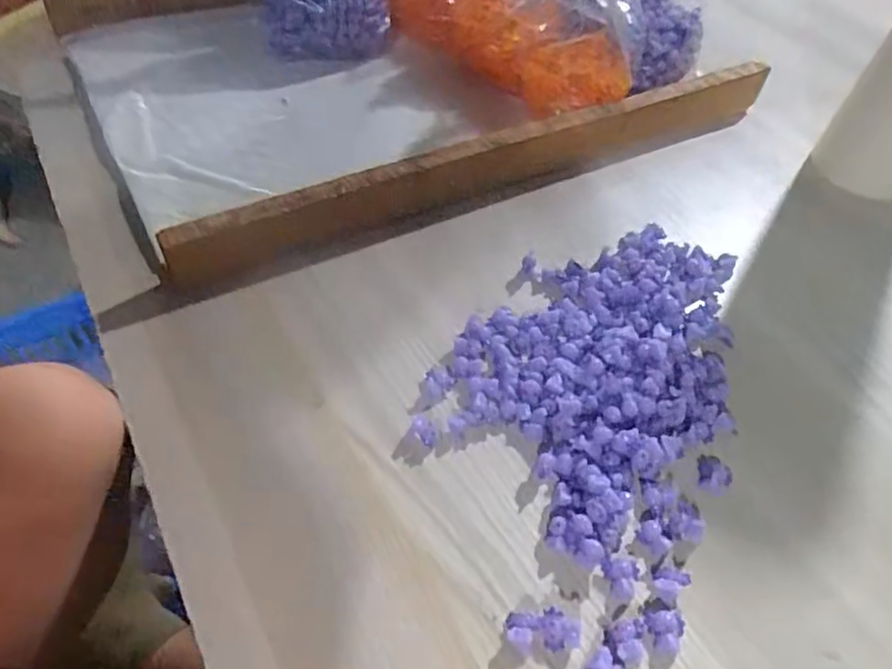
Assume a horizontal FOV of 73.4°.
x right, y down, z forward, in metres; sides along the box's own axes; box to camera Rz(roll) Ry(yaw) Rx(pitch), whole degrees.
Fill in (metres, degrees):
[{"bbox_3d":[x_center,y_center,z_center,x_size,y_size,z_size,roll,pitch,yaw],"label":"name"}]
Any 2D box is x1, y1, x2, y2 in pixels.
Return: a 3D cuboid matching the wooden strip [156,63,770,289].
[{"bbox_3d":[0.066,-0.147,0.509,0.583,0.048,0.012,-23,32,-23],"label":"wooden strip"}]

